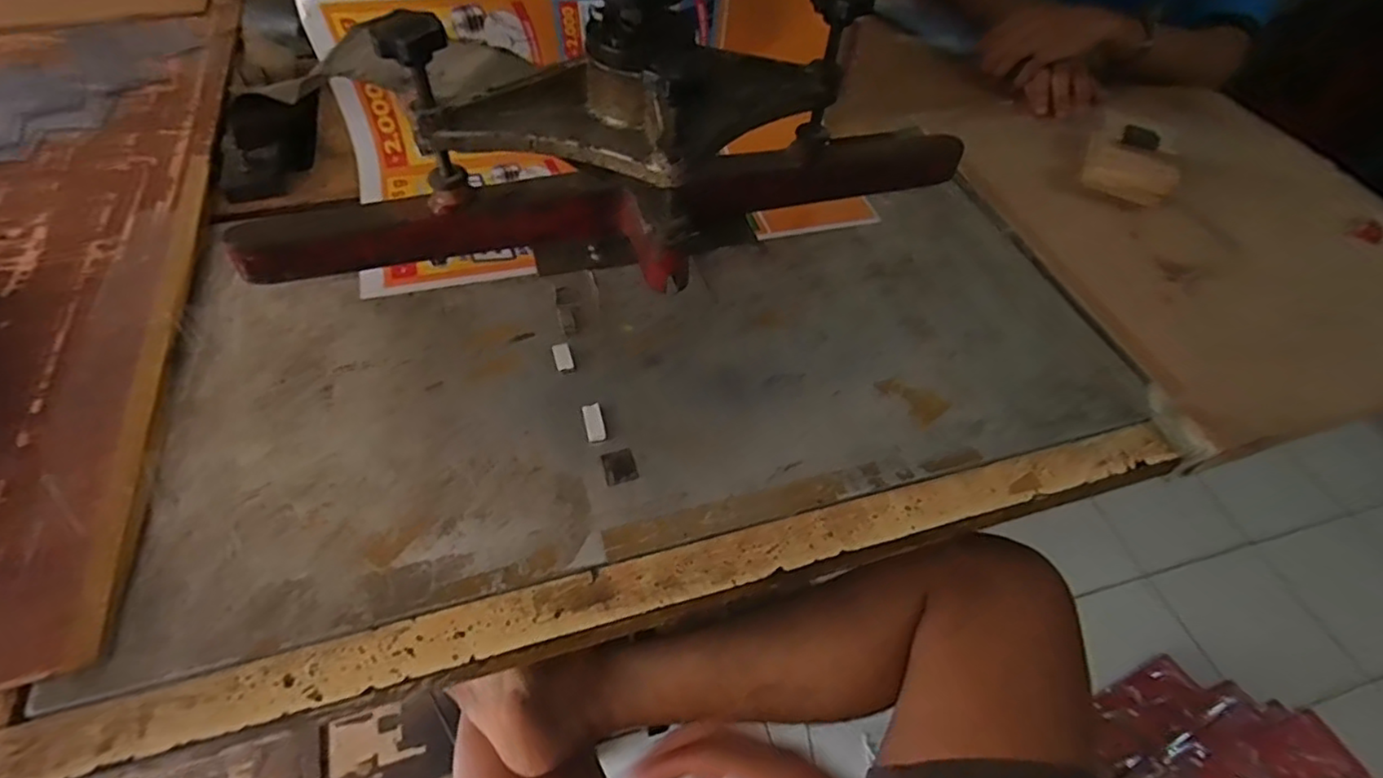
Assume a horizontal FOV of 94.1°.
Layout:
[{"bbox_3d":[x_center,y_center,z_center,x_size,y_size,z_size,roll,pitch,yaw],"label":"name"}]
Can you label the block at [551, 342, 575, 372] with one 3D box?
[{"bbox_3d":[-0.098,-0.024,0.490,0.013,0.005,0.024,-12,56,-14],"label":"block"}]

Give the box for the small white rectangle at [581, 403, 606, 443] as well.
[{"bbox_3d":[-0.069,0.024,0.456,0.013,0.005,0.029,-10,55,-13],"label":"small white rectangle"}]

